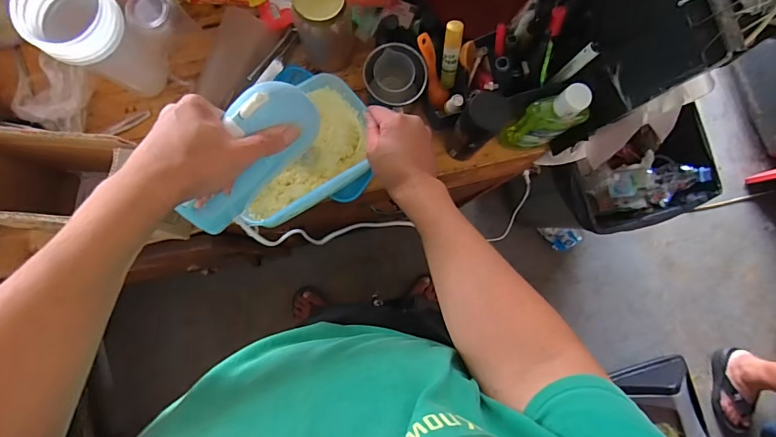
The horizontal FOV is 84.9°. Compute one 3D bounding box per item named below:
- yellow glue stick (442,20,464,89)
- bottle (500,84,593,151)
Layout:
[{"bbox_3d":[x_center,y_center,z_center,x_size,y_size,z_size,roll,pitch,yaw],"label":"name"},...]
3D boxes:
[{"bbox_3d":[0.083,-0.213,0.561,0.022,0.093,0.016,-6,58,-3],"label":"yellow glue stick"},{"bbox_3d":[0.206,-0.125,0.545,0.073,0.158,0.037,-13,87,-4],"label":"bottle"}]

